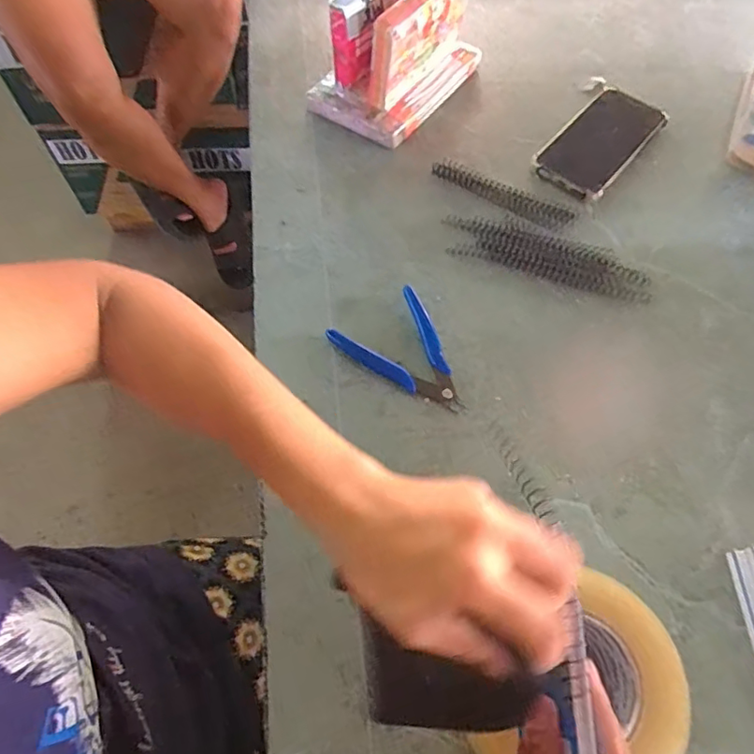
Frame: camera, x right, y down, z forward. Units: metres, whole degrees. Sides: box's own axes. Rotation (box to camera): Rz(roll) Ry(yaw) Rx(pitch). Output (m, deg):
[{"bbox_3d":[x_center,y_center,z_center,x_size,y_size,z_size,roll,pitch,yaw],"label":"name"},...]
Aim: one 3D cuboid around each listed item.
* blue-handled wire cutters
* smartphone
[{"bbox_3d":[0.029,-0.016,0.479,0.086,0.012,0.116,-33,67,-20],"label":"blue-handled wire cutters"},{"bbox_3d":[0.242,-0.254,0.608,0.078,0.015,0.175,38,65,17],"label":"smartphone"}]

